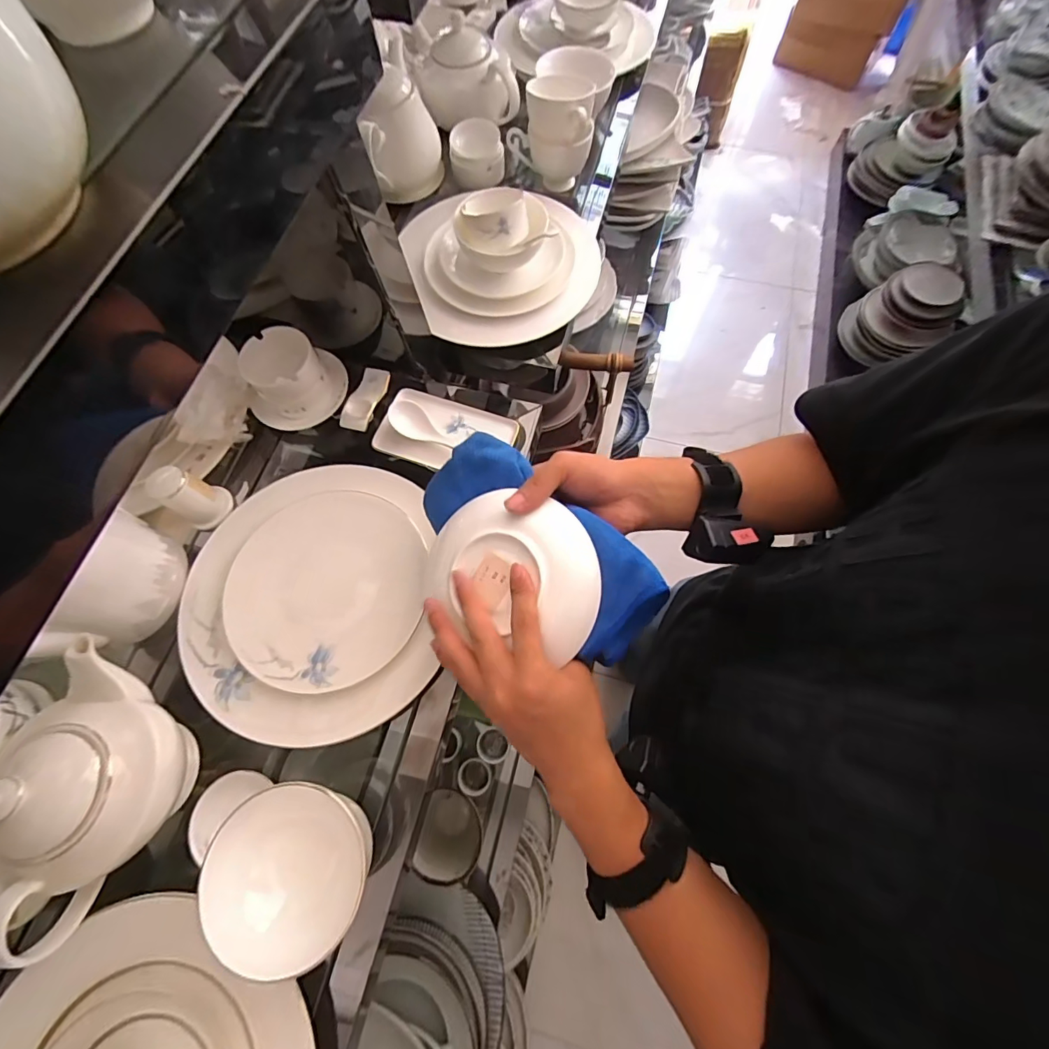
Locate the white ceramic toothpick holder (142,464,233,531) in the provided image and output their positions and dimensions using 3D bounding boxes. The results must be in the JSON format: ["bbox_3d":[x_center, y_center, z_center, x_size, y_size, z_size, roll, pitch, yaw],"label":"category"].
[{"bbox_3d":[-0.341,-0.029,0.483,0.039,0.070,0.050,29,73,11],"label":"white ceramic toothpick holder"}]

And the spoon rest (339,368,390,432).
[{"bbox_3d":[-0.184,-0.146,0.545,0.034,0.013,0.083,11,70,5],"label":"spoon rest"}]

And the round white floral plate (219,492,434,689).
[{"bbox_3d":[-0.189,0.060,0.458,0.171,0.029,0.188,0,69,1],"label":"round white floral plate"}]

